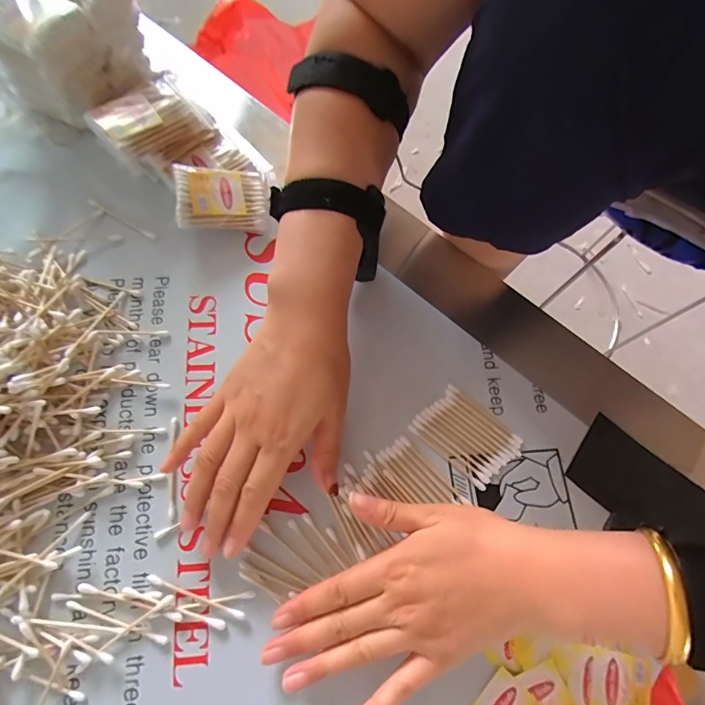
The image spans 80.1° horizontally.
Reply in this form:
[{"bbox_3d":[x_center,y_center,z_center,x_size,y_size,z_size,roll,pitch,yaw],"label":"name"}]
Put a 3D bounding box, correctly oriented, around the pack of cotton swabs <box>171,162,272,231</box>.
[{"bbox_3d":[-0.113,-0.136,0.360,0.073,0.012,0.058,-5,80,-22],"label":"pack of cotton swabs"}]

